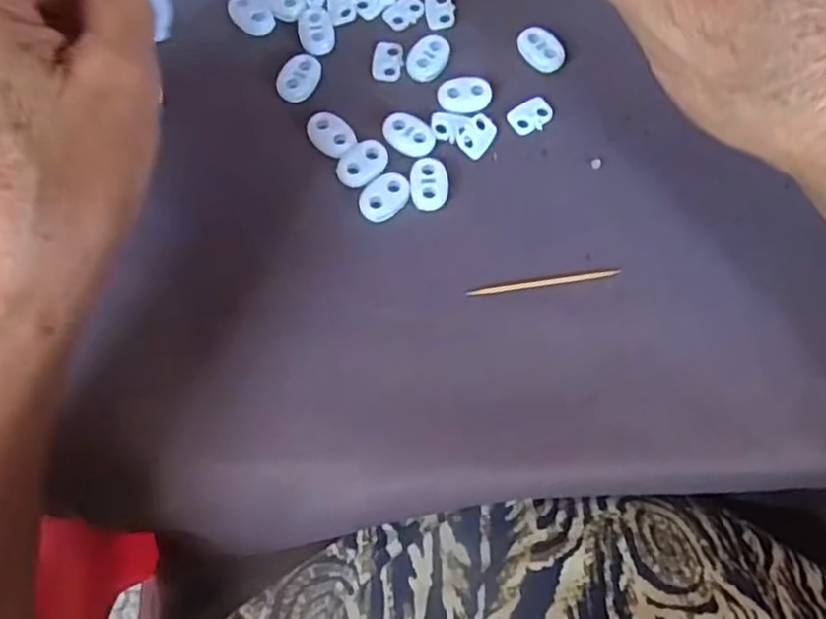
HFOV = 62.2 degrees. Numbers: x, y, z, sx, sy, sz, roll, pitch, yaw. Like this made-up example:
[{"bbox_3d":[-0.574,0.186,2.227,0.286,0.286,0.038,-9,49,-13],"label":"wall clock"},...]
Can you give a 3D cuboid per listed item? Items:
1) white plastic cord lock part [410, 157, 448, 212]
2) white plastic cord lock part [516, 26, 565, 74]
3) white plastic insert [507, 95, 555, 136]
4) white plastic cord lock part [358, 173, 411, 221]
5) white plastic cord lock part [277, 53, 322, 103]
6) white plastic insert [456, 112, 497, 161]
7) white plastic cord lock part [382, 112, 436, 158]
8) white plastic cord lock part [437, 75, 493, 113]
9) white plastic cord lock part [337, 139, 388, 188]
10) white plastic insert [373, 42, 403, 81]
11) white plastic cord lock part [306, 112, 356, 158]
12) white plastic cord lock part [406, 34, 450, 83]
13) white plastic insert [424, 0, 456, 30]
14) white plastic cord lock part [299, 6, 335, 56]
[{"bbox_3d":[0.007,-0.051,0.275,0.015,0.004,0.022,-2,73,-3],"label":"white plastic cord lock part"},{"bbox_3d":[0.055,-0.113,0.295,0.022,0.004,0.016,41,76,10],"label":"white plastic cord lock part"},{"bbox_3d":[0.050,-0.082,0.288,0.018,0.004,0.014,-31,77,-11],"label":"white plastic insert"},{"bbox_3d":[-0.011,-0.045,0.273,0.023,0.004,0.016,-43,79,-13],"label":"white plastic cord lock part"},{"bbox_3d":[-0.048,-0.098,0.287,0.016,0.004,0.024,22,74,5],"label":"white plastic cord lock part"},{"bbox_3d":[0.026,-0.073,0.283,0.013,0.004,0.019,32,75,7],"label":"white plastic insert"},{"bbox_3d":[-0.002,-0.073,0.281,0.023,0.004,0.017,40,76,10],"label":"white plastic cord lock part"},{"bbox_3d":[0.022,-0.090,0.288,0.022,0.004,0.016,-2,73,-3],"label":"white plastic cord lock part"},{"bbox_3d":[-0.020,-0.059,0.275,0.016,0.004,0.023,44,77,10],"label":"white plastic cord lock part"},{"bbox_3d":[-0.011,-0.107,0.294,0.012,0.004,0.020,5,73,-1],"label":"white plastic insert"},{"bbox_3d":[-0.034,-0.072,0.279,0.021,0.004,0.017,40,76,10],"label":"white plastic cord lock part"},{"bbox_3d":[0.006,-0.108,0.294,0.016,0.004,0.022,23,74,5],"label":"white plastic cord lock part"},{"bbox_3d":[0.012,-0.133,0.303,0.013,0.004,0.018,-10,74,-5],"label":"white plastic insert"},{"bbox_3d":[-0.042,-0.121,0.295,0.015,0.004,0.024,-6,73,-4],"label":"white plastic cord lock part"}]

